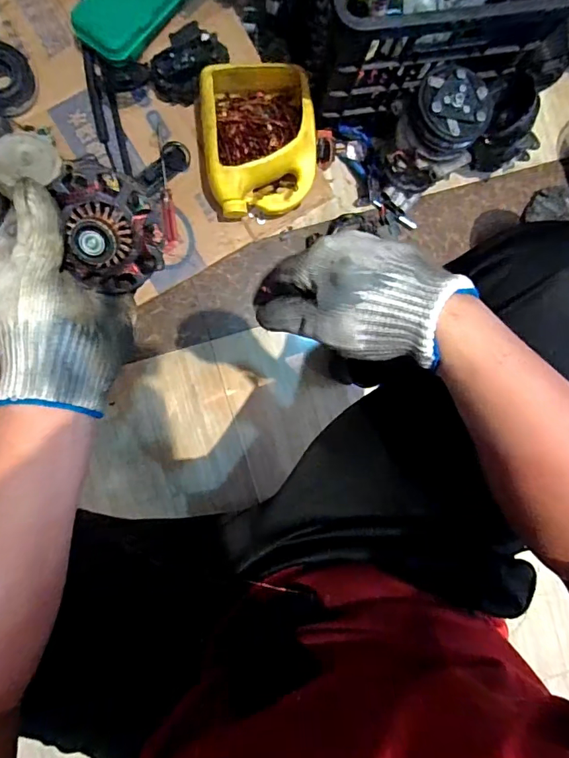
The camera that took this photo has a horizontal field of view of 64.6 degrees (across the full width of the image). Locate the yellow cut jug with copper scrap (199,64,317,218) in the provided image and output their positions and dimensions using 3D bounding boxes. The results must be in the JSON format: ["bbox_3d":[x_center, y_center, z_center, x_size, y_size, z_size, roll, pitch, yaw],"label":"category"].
[{"bbox_3d":[-0.041,-0.393,0.749,0.178,0.078,0.232,-10,91,-6],"label":"yellow cut jug with copper scrap"}]

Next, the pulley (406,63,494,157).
[{"bbox_3d":[0.245,-0.401,0.666,0.112,0.059,0.106,0,90,-6],"label":"pulley"}]

